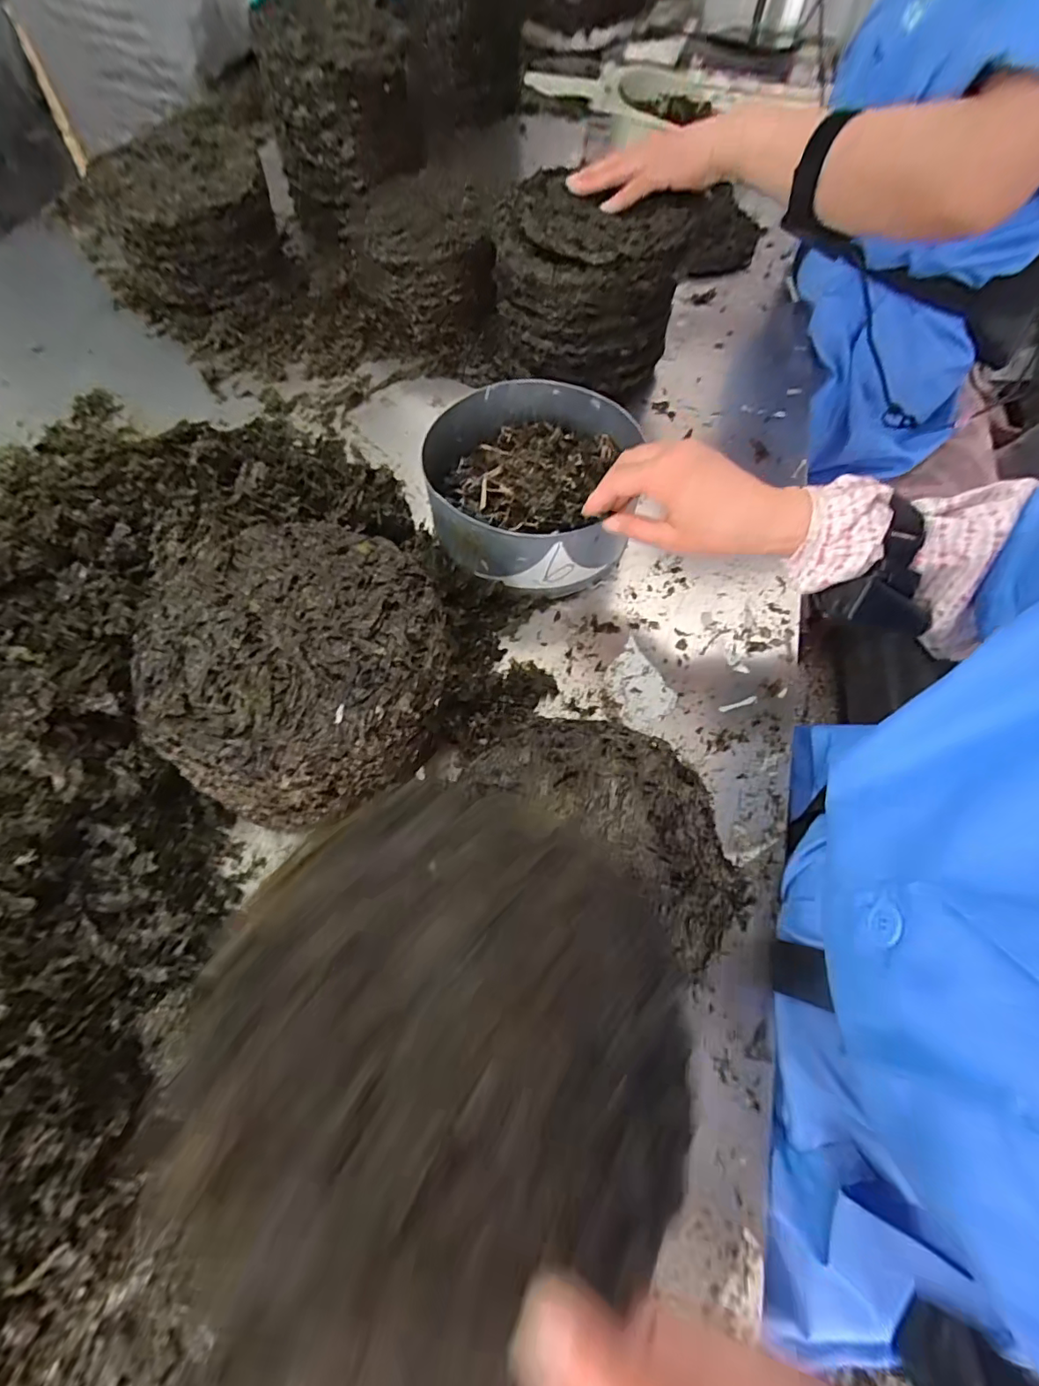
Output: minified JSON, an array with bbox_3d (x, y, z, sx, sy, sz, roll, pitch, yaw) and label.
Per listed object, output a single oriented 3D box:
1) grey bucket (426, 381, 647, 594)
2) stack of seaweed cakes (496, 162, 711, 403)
[{"bbox_3d":[0.005,-0.197,0.505,0.186,0.088,0.206,-1,64,-2],"label":"grey bucket"},{"bbox_3d":[0.076,-0.449,0.596,0.184,0.156,0.170,20,65,9],"label":"stack of seaweed cakes"}]

